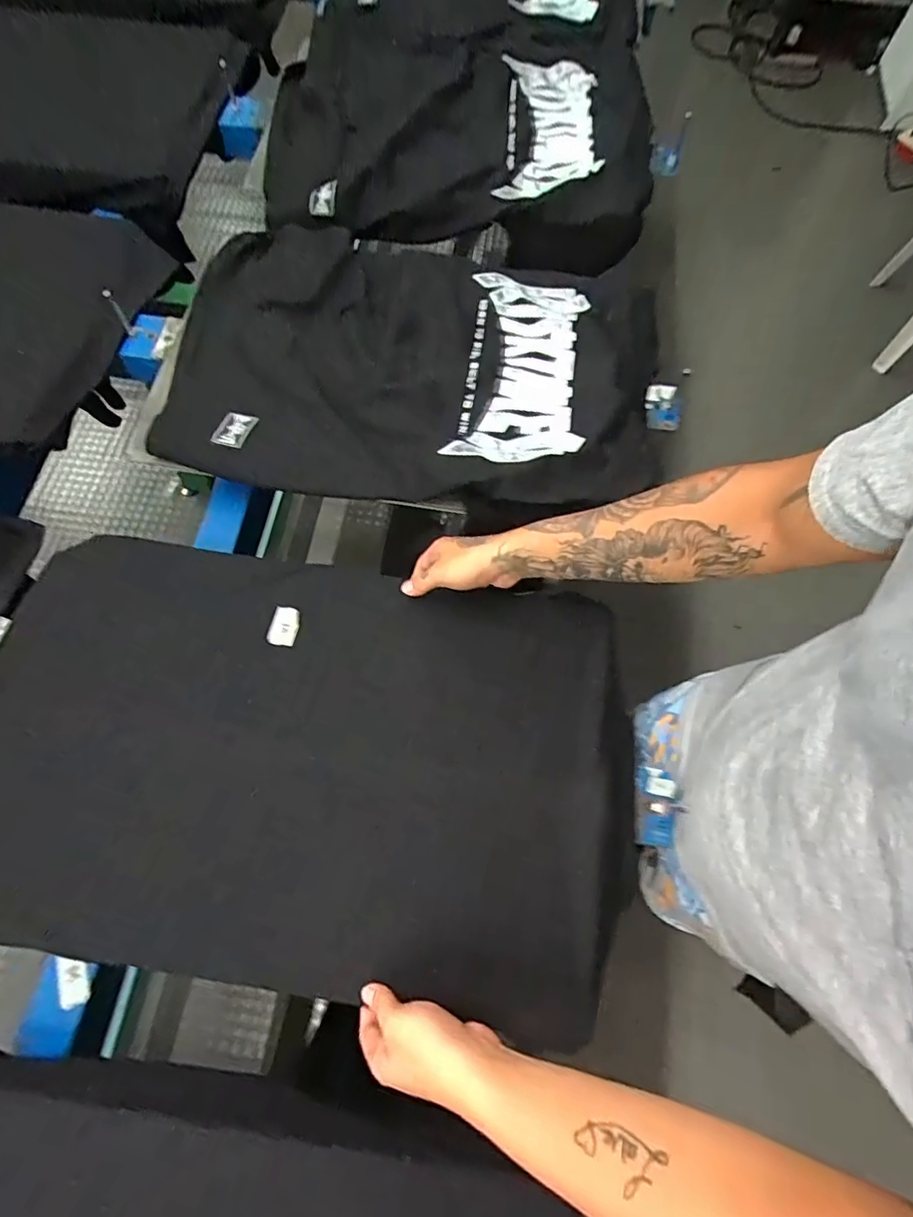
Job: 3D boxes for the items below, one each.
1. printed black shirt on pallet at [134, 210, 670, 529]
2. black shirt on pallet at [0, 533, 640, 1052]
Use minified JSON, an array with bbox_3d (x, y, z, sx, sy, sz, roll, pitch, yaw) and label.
[{"bbox_3d":[-0.052,-0.321,0.689,0.618,0.064,0.412,11,70,3],"label":"printed black shirt on pallet"},{"bbox_3d":[-0.161,0.149,0.540,0.679,0.073,0.443,9,73,5],"label":"black shirt on pallet"}]

